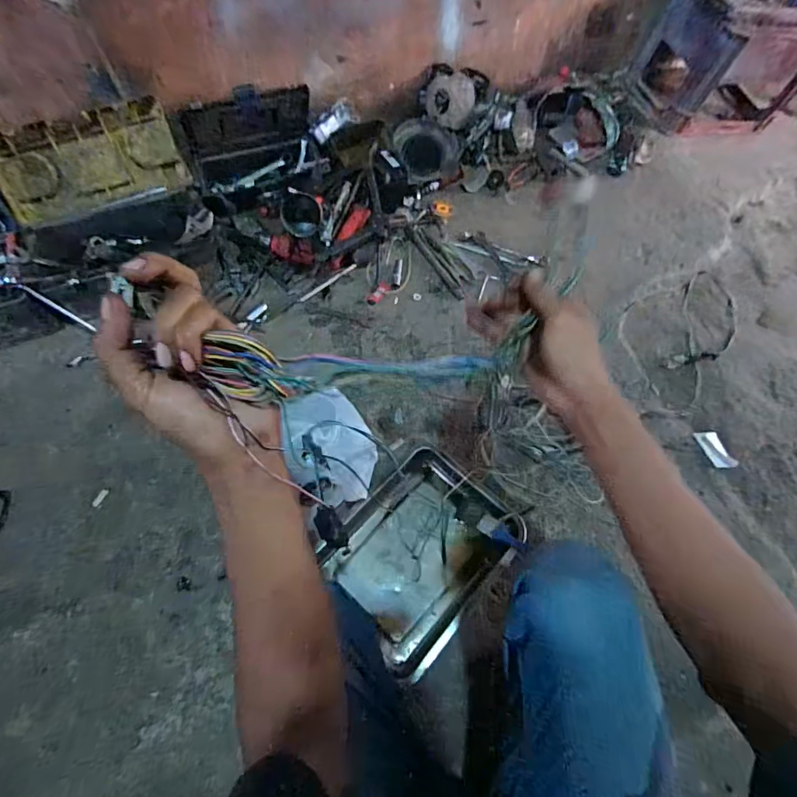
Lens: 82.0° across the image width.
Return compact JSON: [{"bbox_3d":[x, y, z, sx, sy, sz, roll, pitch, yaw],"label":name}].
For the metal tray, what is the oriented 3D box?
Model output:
[{"bbox_3d":[0.033,0.278,0.824,0.256,0.049,0.332,41,69,18],"label":"metal tray"}]

